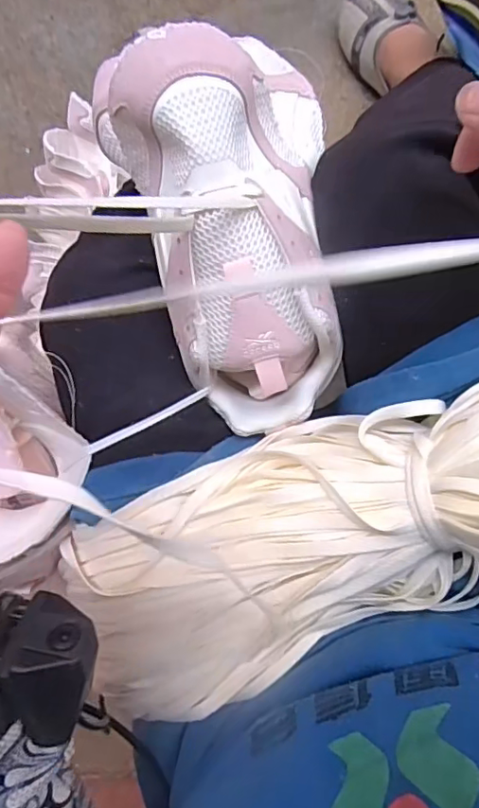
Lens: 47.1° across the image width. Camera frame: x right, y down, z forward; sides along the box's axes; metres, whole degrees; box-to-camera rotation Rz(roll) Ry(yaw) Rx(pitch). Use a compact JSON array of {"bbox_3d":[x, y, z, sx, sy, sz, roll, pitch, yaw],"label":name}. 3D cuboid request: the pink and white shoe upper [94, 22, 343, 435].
[{"bbox_3d":[0.006,-0.106,0.336,0.129,0.099,0.247,-16,96,6],"label":"pink and white shoe upper"}]

